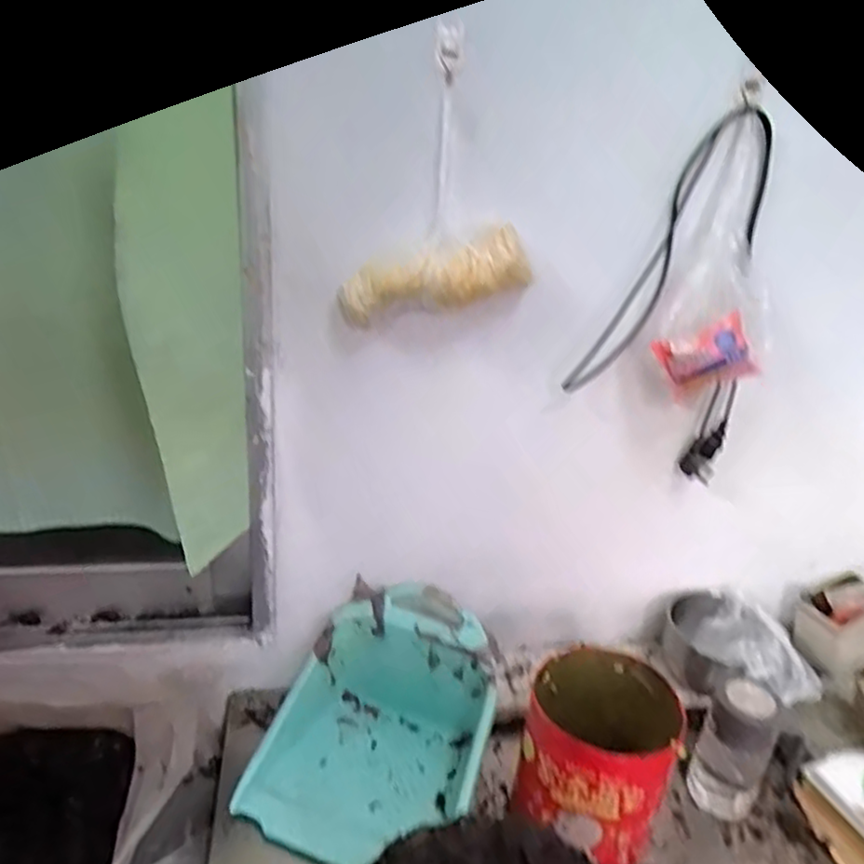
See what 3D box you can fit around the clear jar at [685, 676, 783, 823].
[{"bbox_3d":[0.358,0.376,0.823,0.076,0.158,0.058,20,28,32],"label":"clear jar"}]

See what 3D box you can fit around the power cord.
[{"bbox_3d":[0.280,-0.146,0.827,0.236,0.433,0.032,-1,24,-11],"label":"power cord"}]

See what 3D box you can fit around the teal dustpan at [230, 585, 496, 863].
[{"bbox_3d":[-0.061,0.338,0.828,0.239,0.156,0.270,12,25,19],"label":"teal dustpan"}]

